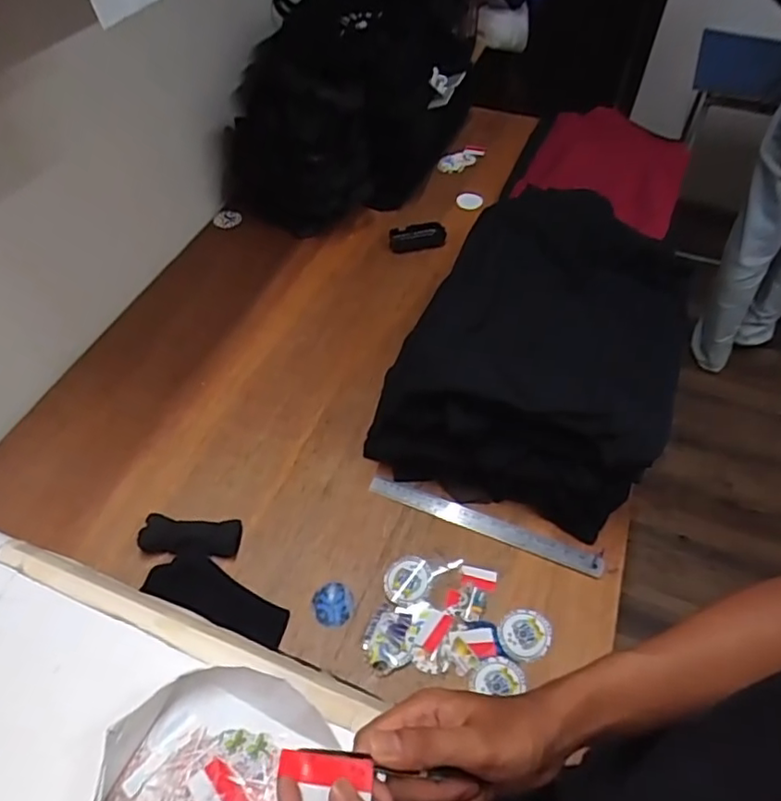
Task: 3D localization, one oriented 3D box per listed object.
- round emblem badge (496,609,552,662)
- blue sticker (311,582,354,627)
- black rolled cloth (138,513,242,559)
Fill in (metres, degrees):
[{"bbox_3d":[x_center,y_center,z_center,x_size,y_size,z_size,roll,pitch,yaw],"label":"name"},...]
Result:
[{"bbox_3d":[0.163,0.285,0.718,0.061,0.008,0.061,1,53,-1],"label":"round emblem badge"},{"bbox_3d":[-0.073,0.255,0.740,0.050,0.006,0.057,0,53,-2],"label":"blue sticker"},{"bbox_3d":[-0.263,0.178,0.777,0.127,0.019,0.048,4,53,2],"label":"black rolled cloth"}]

